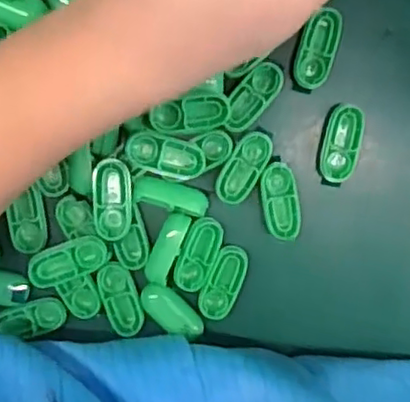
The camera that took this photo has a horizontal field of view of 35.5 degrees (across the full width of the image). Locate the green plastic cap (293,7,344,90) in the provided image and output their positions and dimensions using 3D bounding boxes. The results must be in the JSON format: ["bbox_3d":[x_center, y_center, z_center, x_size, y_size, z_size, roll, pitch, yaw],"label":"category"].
[{"bbox_3d":[0.049,-0.066,0.279,0.016,0.007,0.034,14,95,-3],"label":"green plastic cap"}]

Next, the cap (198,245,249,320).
[{"bbox_3d":[0.009,0.037,0.291,0.016,0.004,0.034,25,95,-4],"label":"cap"}]

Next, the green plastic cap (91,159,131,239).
[{"bbox_3d":[-0.040,-0.001,0.276,0.016,0.009,0.034,-1,96,-2],"label":"green plastic cap"}]

